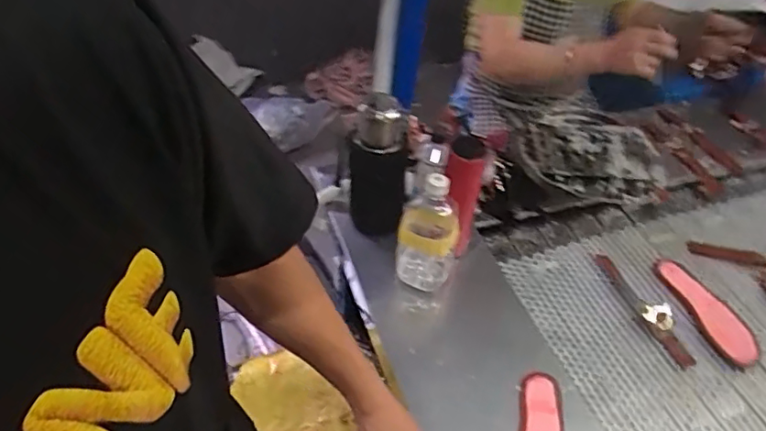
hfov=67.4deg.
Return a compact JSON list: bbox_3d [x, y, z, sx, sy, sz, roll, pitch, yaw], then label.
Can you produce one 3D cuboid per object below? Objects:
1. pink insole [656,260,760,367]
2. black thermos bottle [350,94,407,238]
[{"bbox_3d":[0.553,0.158,0.979,0.074,0.009,0.203,-17,55,-11],"label":"pink insole"},{"bbox_3d":[-0.009,-0.063,0.998,0.091,0.327,0.091,1,46,-2],"label":"black thermos bottle"}]

